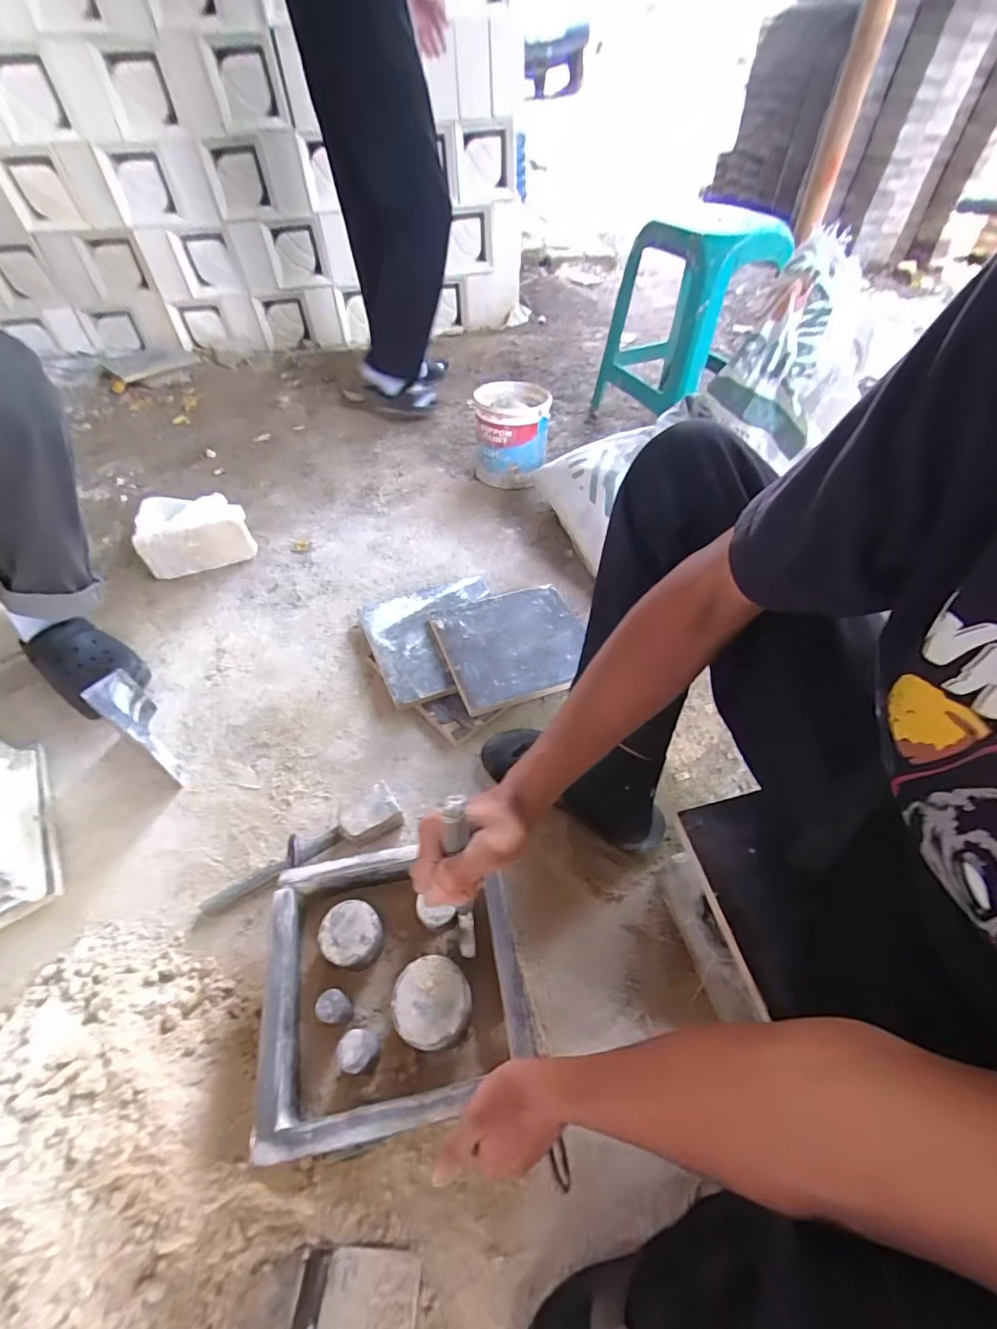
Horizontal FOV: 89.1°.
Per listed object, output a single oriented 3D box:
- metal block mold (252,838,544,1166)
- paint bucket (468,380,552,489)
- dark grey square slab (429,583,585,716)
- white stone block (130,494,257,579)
[{"bbox_3d":[-0.103,0.317,0.519,0.240,0.064,0.232,-8,51,-8],"label":"metal block mold"},{"bbox_3d":[0.032,-0.574,1.273,0.180,0.189,0.188,1,51,0],"label":"paint bucket"},{"bbox_3d":[0.031,-0.041,0.890,0.252,0.018,0.239,-14,52,-16],"label":"dark grey square slab"},{"bbox_3d":[-0.639,-0.278,1.069,0.203,0.105,0.151,-21,54,-17],"label":"white stone block"}]

